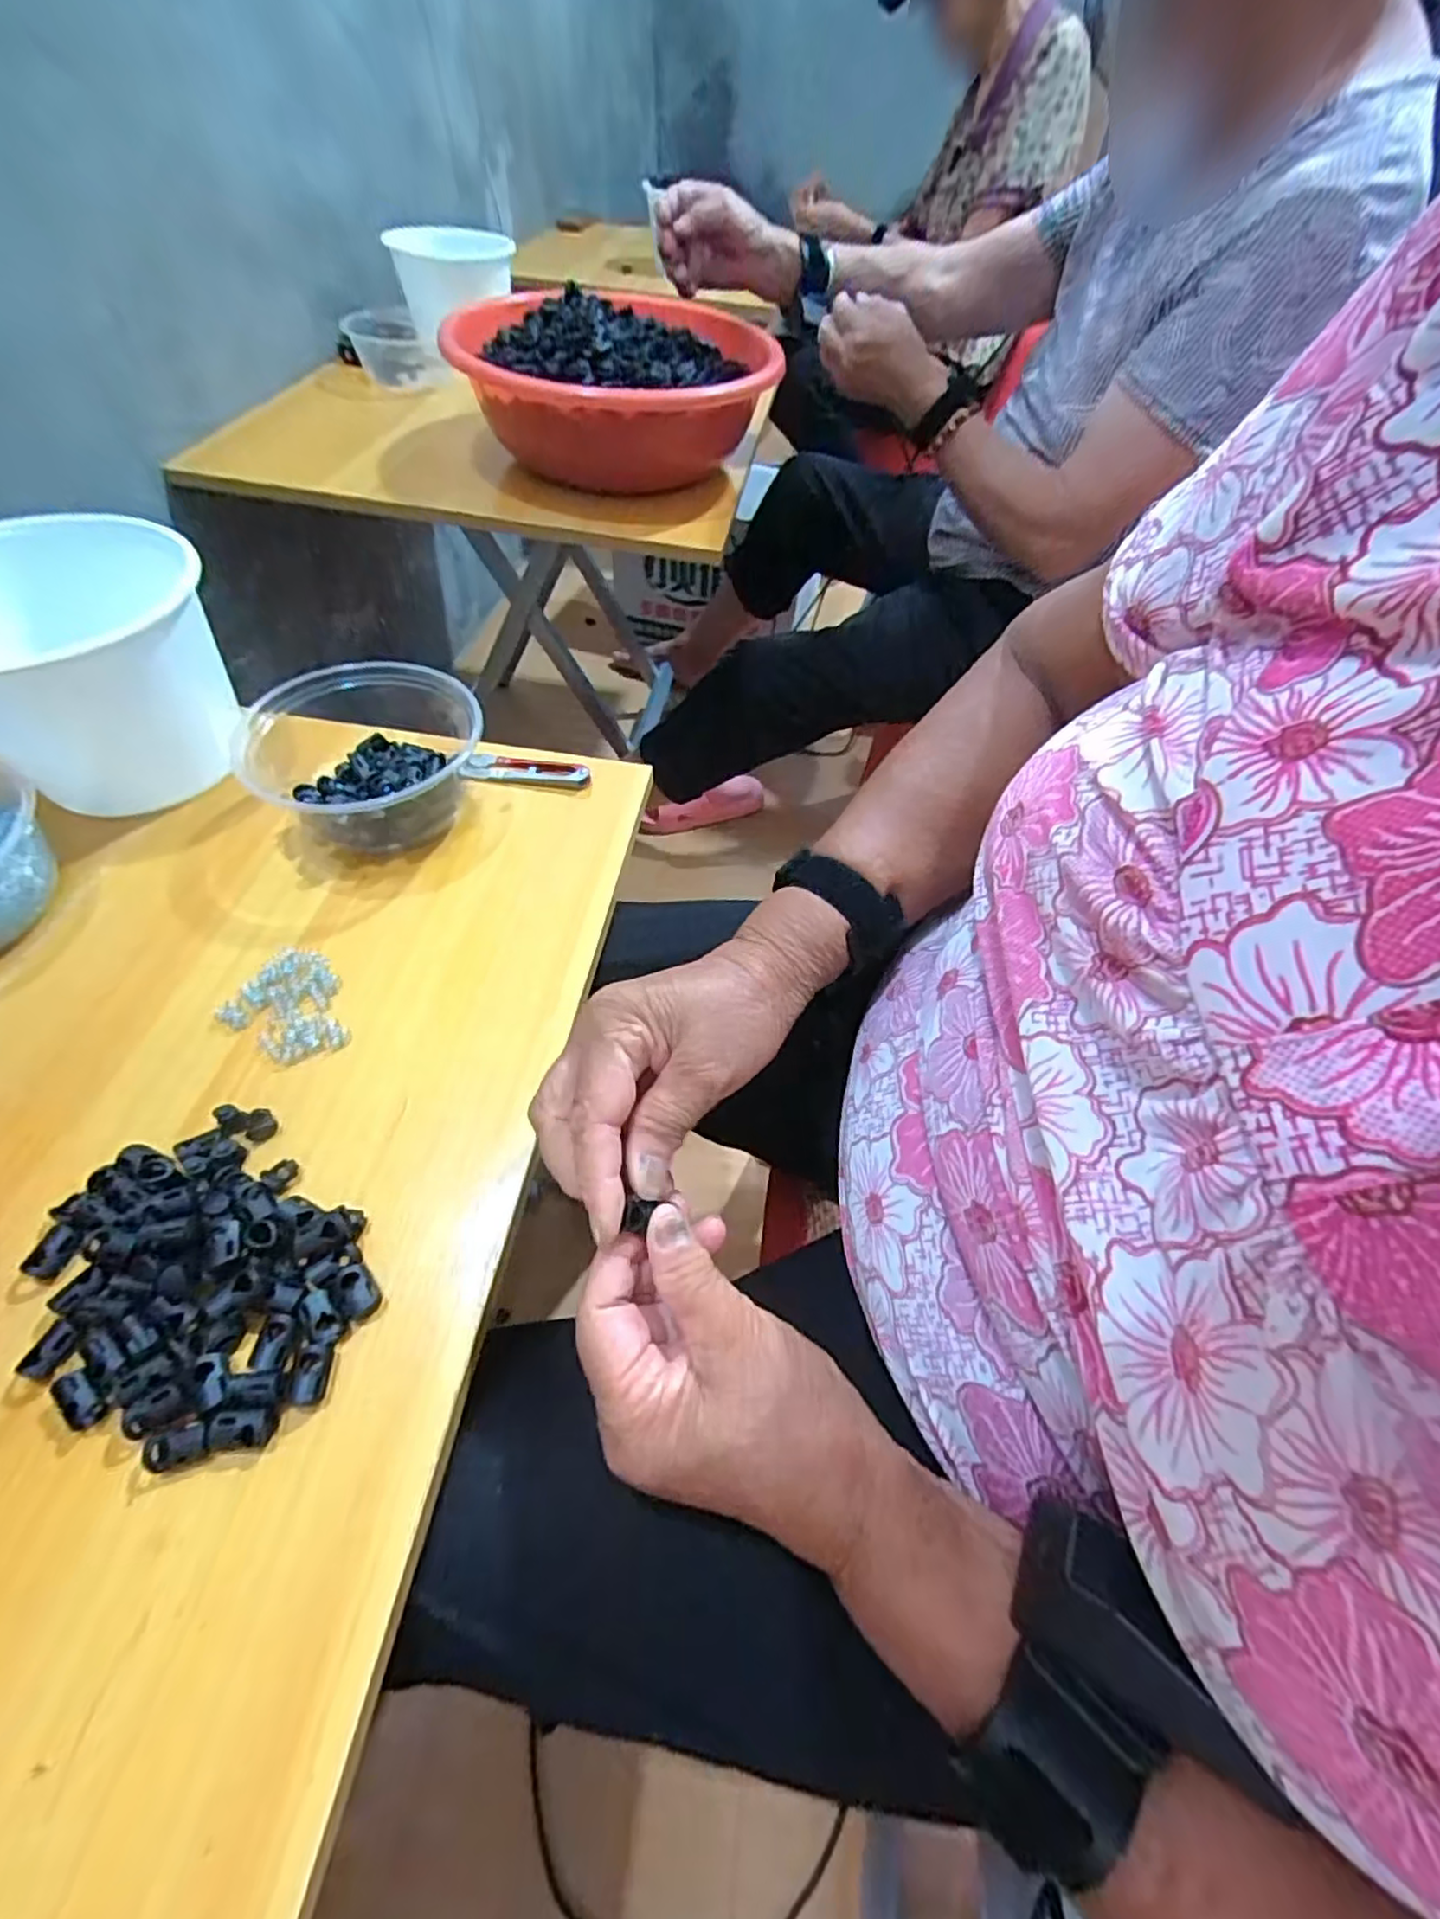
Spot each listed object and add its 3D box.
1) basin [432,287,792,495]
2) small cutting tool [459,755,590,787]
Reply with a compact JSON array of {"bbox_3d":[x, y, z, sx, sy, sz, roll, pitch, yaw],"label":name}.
[{"bbox_3d":[-0.106,-0.613,0.747,0.327,0.124,0.314,3,55,-2],"label":"basin"},{"bbox_3d":[-0.132,-0.130,0.473,0.086,0.008,0.022,3,55,-2],"label":"small cutting tool"}]

